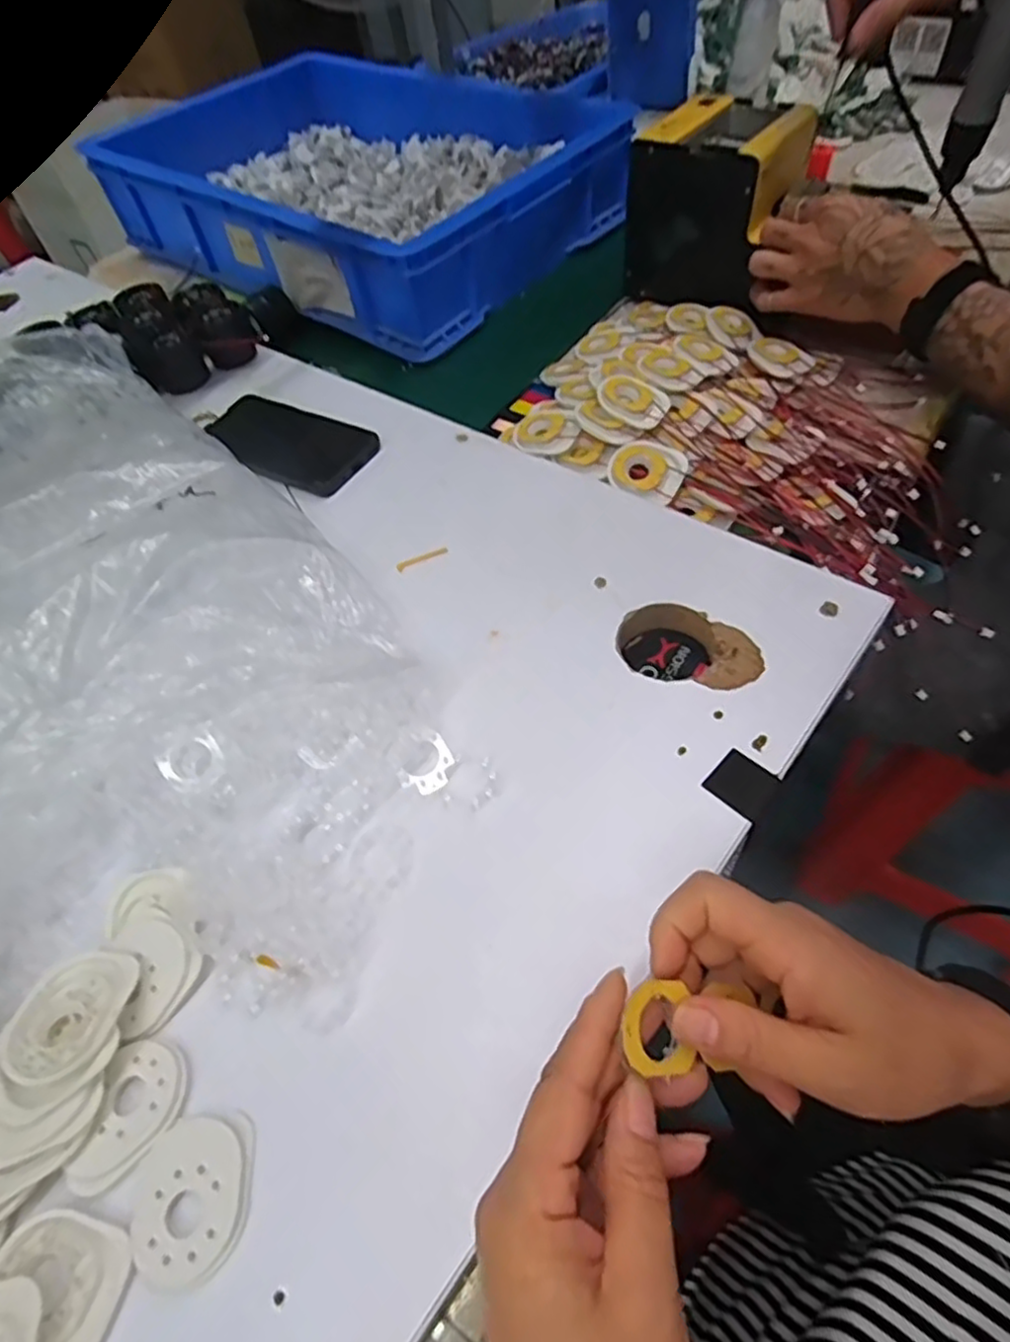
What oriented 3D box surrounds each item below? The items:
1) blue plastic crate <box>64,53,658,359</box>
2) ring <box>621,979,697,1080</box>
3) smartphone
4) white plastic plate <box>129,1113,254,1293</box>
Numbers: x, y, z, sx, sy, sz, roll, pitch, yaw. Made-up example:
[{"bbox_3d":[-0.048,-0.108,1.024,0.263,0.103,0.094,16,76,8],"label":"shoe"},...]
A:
[{"bbox_3d":[-0.184,-0.625,0.869,0.576,0.128,0.409,30,64,27],"label":"blue plastic crate"},{"bbox_3d":[0.057,0.134,0.253,0.031,0.005,0.033,11,68,-30],"label":"ring"},{"bbox_3d":[-0.190,-0.199,0.585,0.159,0.012,0.082,28,61,18],"label":"smartphone"},{"bbox_3d":[-0.132,0.219,0.281,0.047,0.007,0.054,-6,56,-3],"label":"white plastic plate"}]

